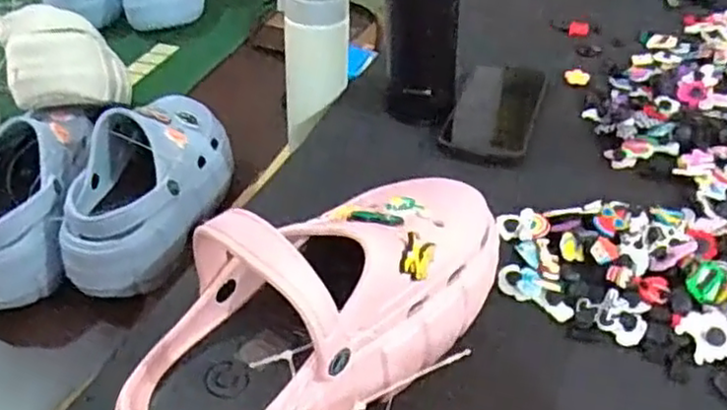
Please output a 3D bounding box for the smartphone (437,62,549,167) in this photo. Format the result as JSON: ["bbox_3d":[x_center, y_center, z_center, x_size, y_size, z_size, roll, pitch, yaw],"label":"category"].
[{"bbox_3d":[0.128,-0.093,0.669,0.077,0.007,0.169,10,42,16],"label":"smartphone"}]

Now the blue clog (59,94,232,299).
[{"bbox_3d":[-0.208,-0.021,0.689,0.110,0.096,0.235,3,39,8],"label":"blue clog"}]

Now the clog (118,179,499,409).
[{"bbox_3d":[-0.023,0.052,0.390,0.097,0.145,0.239,30,49,35],"label":"clog"}]

